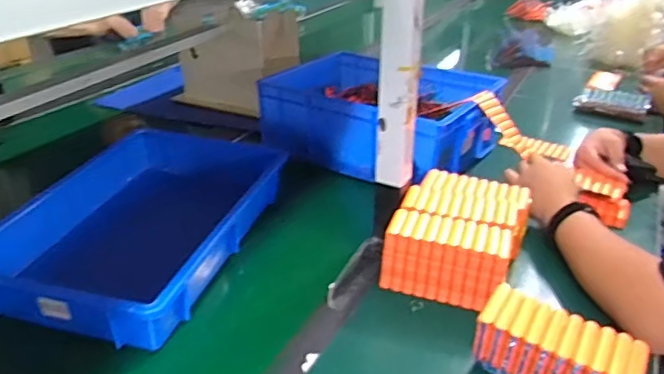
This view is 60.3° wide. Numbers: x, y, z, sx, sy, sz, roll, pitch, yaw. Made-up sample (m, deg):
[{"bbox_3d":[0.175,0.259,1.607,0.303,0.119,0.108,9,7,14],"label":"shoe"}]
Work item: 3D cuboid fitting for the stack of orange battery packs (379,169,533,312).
[{"bbox_3d":[0.181,0.069,0.821,0.159,0.093,0.213,11,30,20],"label":"stack of orange battery packs"}]

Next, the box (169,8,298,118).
[{"bbox_3d":[-0.230,-0.313,1.397,0.249,0.208,0.179,12,31,21],"label":"box"}]

